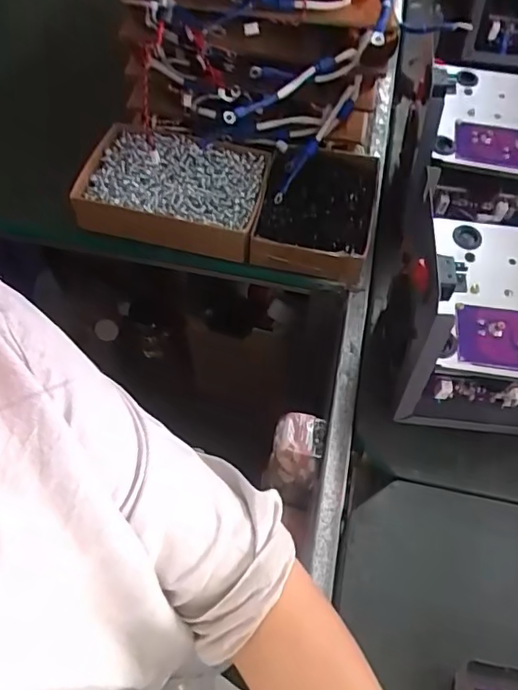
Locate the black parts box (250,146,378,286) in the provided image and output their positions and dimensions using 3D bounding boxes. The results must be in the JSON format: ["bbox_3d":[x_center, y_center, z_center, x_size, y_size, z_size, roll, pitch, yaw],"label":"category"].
[{"bbox_3d":[0.071,-0.166,0.669,0.129,0.049,0.182,10,58,4],"label":"black parts box"}]

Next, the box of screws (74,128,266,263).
[{"bbox_3d":[-0.102,-0.191,0.677,0.218,0.050,0.147,14,59,6],"label":"box of screws"}]

